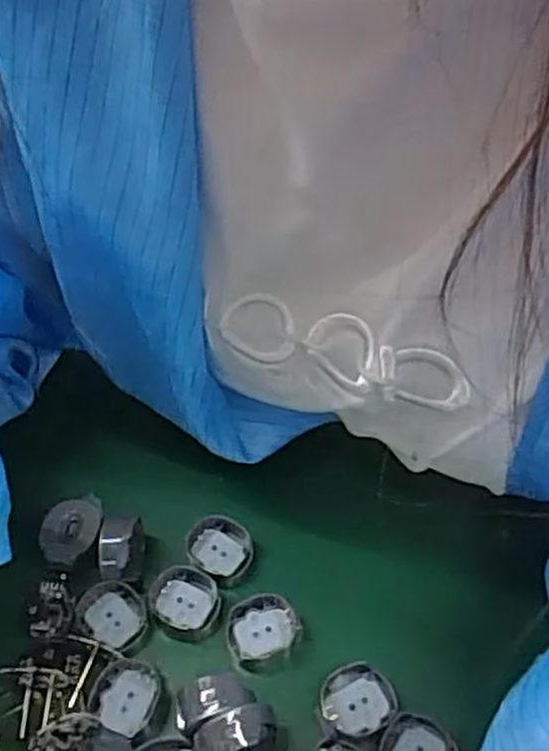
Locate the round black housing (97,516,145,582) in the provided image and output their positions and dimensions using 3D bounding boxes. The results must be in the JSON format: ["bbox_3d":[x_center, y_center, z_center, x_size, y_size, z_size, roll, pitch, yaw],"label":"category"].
[{"bbox_3d":[-0.062,0.072,0.316,0.017,0.018,0.022,-2,49,2],"label":"round black housing"}]

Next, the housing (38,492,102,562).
[{"bbox_3d":[-0.087,0.065,0.331,0.022,0.006,0.031,6,50,9],"label":"housing"}]

